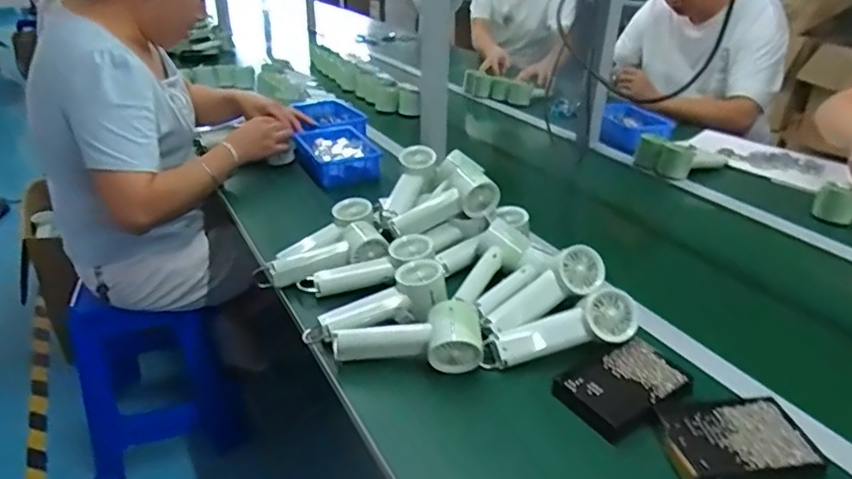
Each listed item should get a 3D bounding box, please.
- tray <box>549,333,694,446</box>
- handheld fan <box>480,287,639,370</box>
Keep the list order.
[{"bbox_3d":[0.226,0.167,0.646,0.134,0.029,0.092,-18,35,-31],"label":"tray"},{"bbox_3d":[0.157,0.109,0.691,0.194,0.048,0.065,-19,31,-1],"label":"handheld fan"}]

